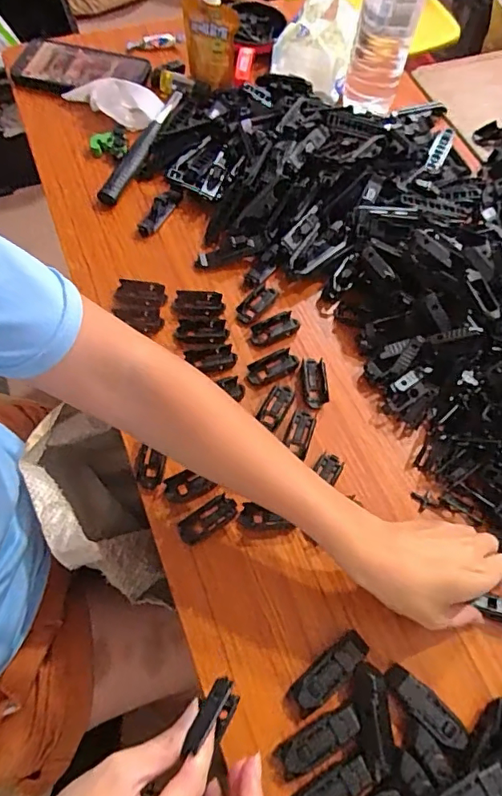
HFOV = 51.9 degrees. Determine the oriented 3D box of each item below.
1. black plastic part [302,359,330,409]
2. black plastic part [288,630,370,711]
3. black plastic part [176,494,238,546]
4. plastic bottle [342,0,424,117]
[{"bbox_3d":[0.059,-0.015,0.476,0.022,0.007,0.048,-3,64,-4],"label":"black plastic part"},{"bbox_3d":[0.057,0.195,0.371,0.066,0.014,0.020,-35,70,-18],"label":"black plastic part"},{"bbox_3d":[-0.035,0.098,0.417,0.050,0.004,0.021,-32,69,-17],"label":"black plastic part"},{"bbox_3d":[0.150,-0.415,0.562,0.063,0.205,0.061,12,63,3],"label":"plastic bottle"}]

